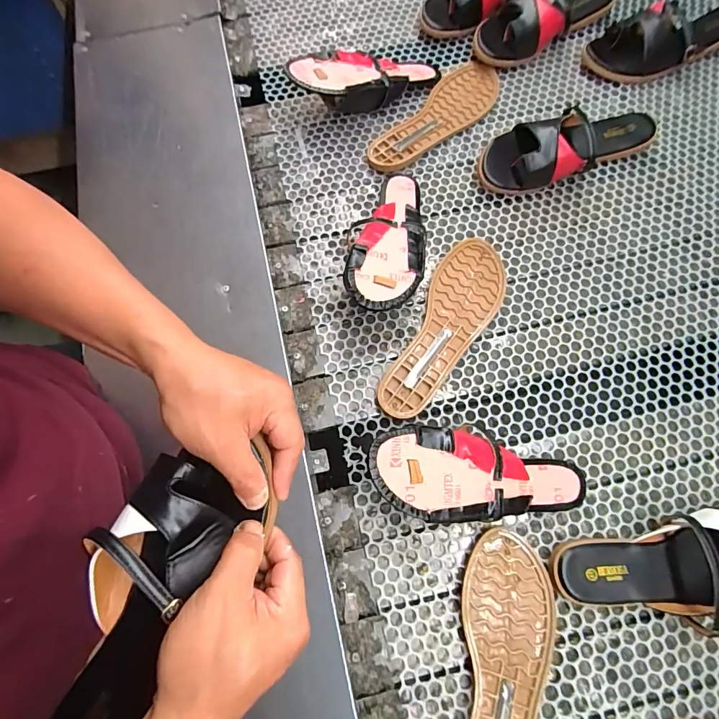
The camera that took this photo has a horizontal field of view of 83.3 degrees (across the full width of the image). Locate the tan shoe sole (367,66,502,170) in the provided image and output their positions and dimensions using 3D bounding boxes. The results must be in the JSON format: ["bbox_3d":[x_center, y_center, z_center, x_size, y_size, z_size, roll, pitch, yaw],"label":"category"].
[{"bbox_3d":[0.119,-0.367,0.609,0.088,0.014,0.261,38,78,13],"label":"tan shoe sole"}]

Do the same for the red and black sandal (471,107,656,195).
[{"bbox_3d":[0.282,-0.301,0.550,0.240,0.063,0.095,-23,73,-5],"label":"red and black sandal"}]

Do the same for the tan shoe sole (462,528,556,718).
[{"bbox_3d":[0.144,0.310,0.396,0.087,0.011,0.258,6,73,4],"label":"tan shoe sole"}]

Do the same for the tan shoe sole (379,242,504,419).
[{"bbox_3d":[0.109,-0.043,0.507,0.084,0.012,0.262,30,76,11],"label":"tan shoe sole"}]

